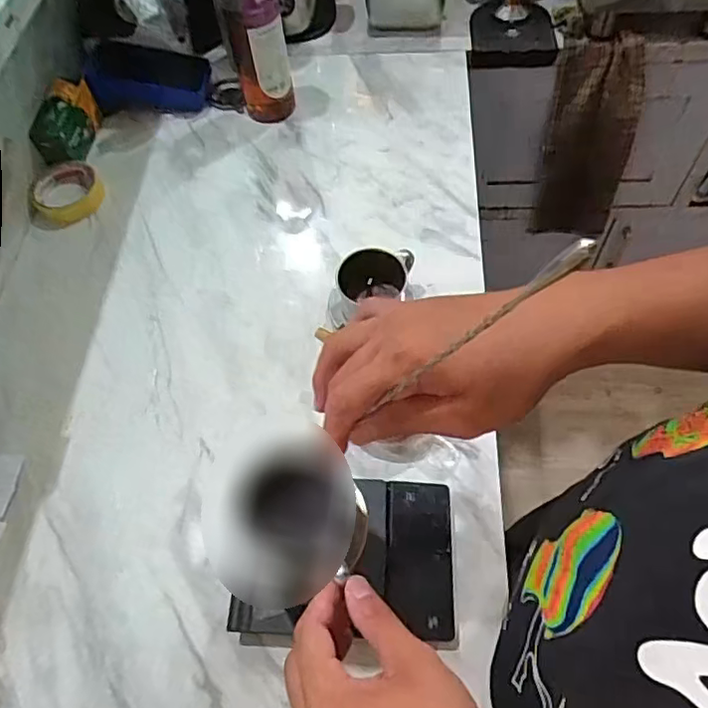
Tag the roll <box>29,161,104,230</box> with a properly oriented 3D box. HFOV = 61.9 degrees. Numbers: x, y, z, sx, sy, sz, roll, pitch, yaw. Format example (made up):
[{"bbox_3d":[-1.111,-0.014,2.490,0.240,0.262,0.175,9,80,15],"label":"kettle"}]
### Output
[{"bbox_3d":[-0.375,-0.206,0.764,0.093,0.027,0.091,-2,59,3],"label":"roll"}]

